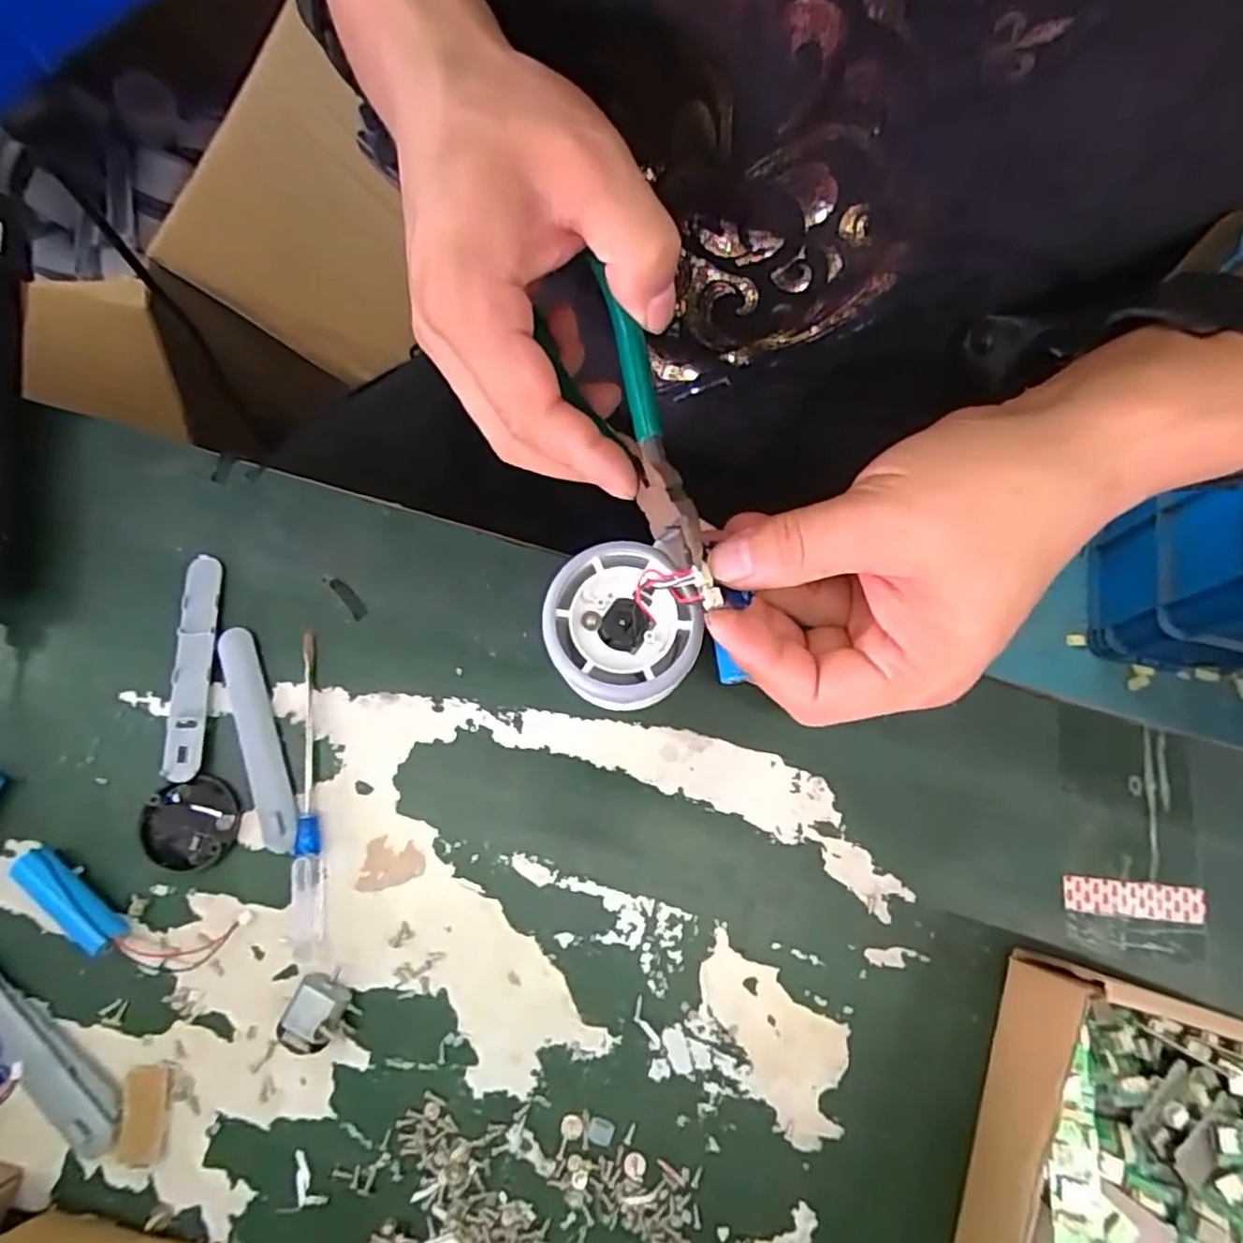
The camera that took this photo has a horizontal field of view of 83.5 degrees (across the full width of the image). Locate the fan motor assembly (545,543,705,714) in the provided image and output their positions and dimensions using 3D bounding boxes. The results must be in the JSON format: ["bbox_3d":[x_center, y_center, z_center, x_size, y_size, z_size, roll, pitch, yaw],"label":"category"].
[{"bbox_3d":[0.000,0.001,0.252,0.056,0.023,0.055,27,76,7],"label":"fan motor assembly"}]

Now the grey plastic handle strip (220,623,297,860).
[{"bbox_3d":[-0.151,0.047,0.288,0.015,0.004,0.094,-19,76,-5],"label":"grey plastic handle strip"}]

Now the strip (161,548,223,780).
[{"bbox_3d":[-0.182,0.018,0.295,0.015,0.005,0.095,-2,75,-1],"label":"strip"}]

